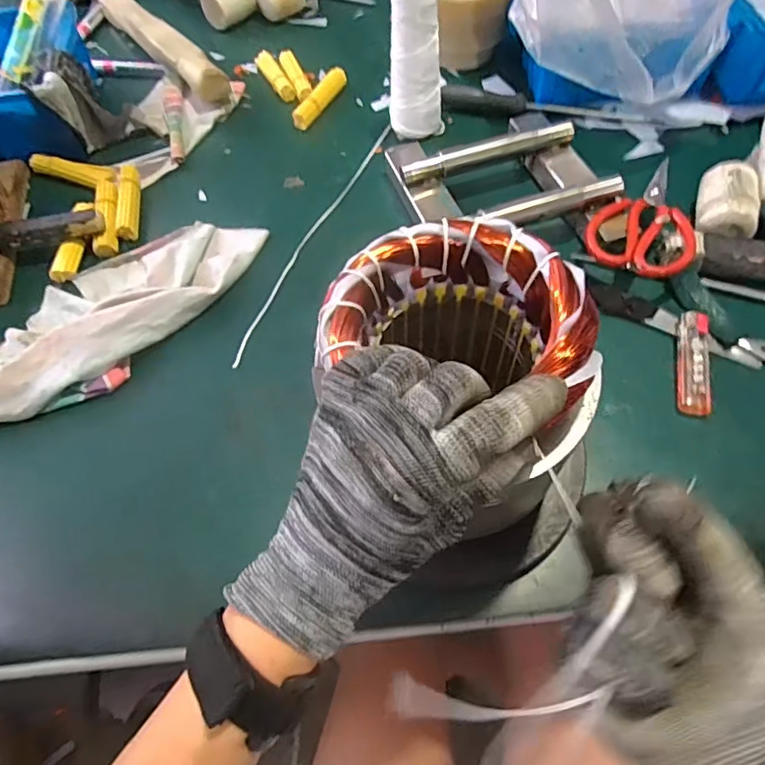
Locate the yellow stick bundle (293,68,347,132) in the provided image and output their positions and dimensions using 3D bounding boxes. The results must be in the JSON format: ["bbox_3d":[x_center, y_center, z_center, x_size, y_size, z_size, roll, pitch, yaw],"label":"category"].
[{"bbox_3d":[-0.073,-0.340,0.652,0.019,0.022,0.105,23,65,16],"label":"yellow stick bundle"}]

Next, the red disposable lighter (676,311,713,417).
[{"bbox_3d":[0.246,-0.016,0.429,0.022,0.012,0.088,10,62,10],"label":"red disposable lighter"}]

